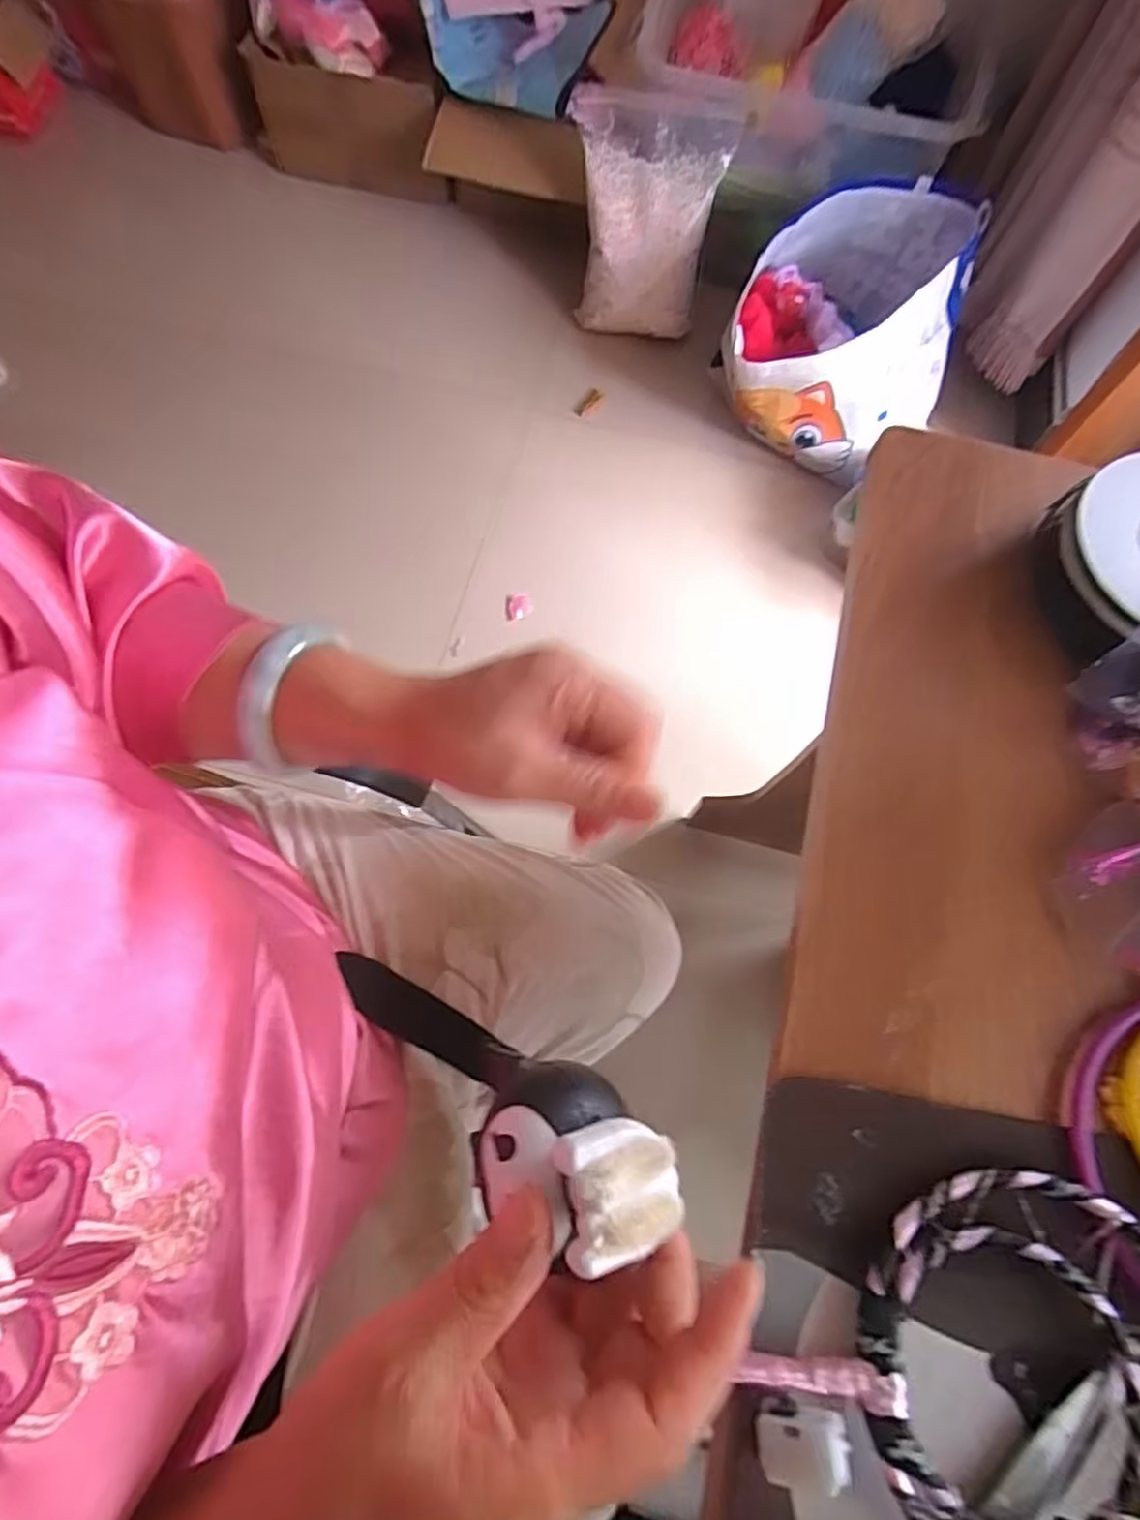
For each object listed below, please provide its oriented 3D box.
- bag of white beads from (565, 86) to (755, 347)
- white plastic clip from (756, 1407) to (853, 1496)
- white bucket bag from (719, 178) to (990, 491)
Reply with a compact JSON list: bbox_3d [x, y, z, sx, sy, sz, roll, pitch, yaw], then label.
[{"bbox_3d":[0.126,-0.892,1.179,0.253,0.333,0.093,12,43,11],"label":"bag of white beads"},{"bbox_3d":[0.078,0.229,0.234,0.029,0.011,0.017,-1,70,-3],"label":"white plastic clip"},{"bbox_3d":[0.442,-0.687,1.144,0.337,0.258,0.376,22,71,6],"label":"white bucket bag"}]

